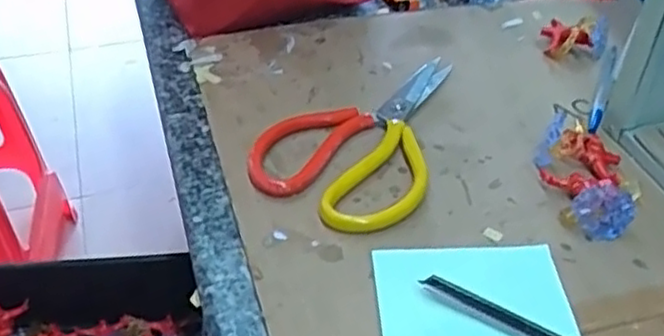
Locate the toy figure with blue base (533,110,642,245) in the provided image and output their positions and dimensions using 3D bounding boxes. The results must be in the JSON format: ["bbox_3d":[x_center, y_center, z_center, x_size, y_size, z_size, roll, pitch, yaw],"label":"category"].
[{"bbox_3d":[0.160,0.004,0.438,0.051,0.027,0.086,1,41,-1],"label":"toy figure with blue base"}]

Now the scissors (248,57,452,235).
[{"bbox_3d":[0.020,-0.029,0.478,0.109,0.013,0.185,16,42,15],"label":"scissors"}]

